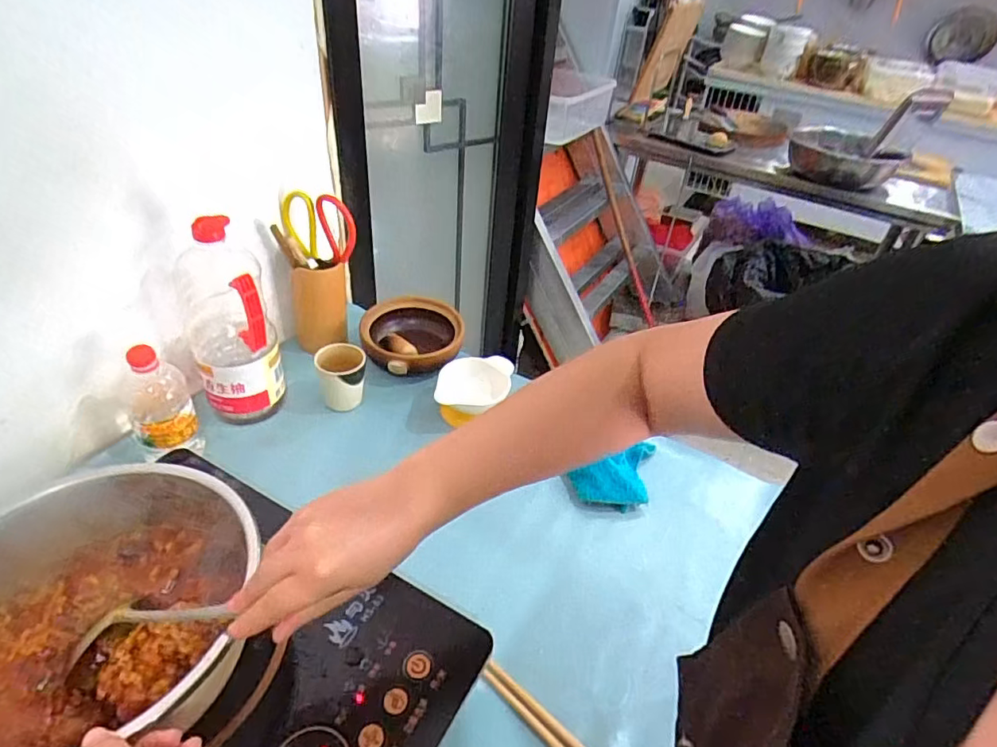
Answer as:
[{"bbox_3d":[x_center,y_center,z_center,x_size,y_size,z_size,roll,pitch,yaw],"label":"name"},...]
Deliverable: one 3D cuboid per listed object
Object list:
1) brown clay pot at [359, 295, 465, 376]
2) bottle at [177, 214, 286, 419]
[{"bbox_3d":[-0.145,-0.069,0.910,0.153,0.058,0.168,4,39,-3],"label":"brown clay pot"},{"bbox_3d":[-0.350,-0.063,0.723,0.105,0.275,0.091,-16,44,-25],"label":"bottle"}]

